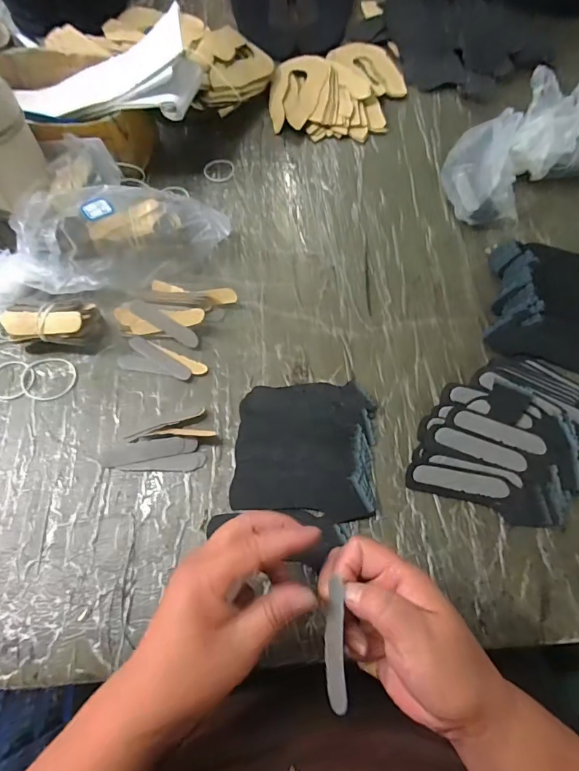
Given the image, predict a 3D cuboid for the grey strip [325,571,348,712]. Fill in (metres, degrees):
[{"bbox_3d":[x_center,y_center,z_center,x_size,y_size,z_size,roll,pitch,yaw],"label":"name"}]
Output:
[{"bbox_3d":[0.029,0.160,0.260,0.005,0.015,0.074,3,84,-42],"label":"grey strip"}]

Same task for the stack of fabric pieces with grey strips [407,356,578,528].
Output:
[{"bbox_3d":[0.218,0.041,0.394,0.173,0.029,0.165,20,65,9],"label":"stack of fabric pieces with grey strips"}]

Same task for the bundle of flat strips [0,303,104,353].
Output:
[{"bbox_3d":[-0.244,-0.061,0.436,0.096,0.039,0.042,2,64,0],"label":"bundle of flat strips"}]

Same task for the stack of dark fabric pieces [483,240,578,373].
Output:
[{"bbox_3d":[0.297,-0.091,0.461,0.150,0.032,0.157,14,64,6],"label":"stack of dark fabric pieces"}]

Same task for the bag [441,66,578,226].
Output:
[{"bbox_3d":[0.319,-0.311,0.547,0.286,0.099,0.139,-26,67,-13],"label":"bag"}]

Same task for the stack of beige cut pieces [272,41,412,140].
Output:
[{"bbox_3d":[0.074,-0.457,0.649,0.190,0.042,0.224,8,64,3],"label":"stack of beige cut pieces"}]

